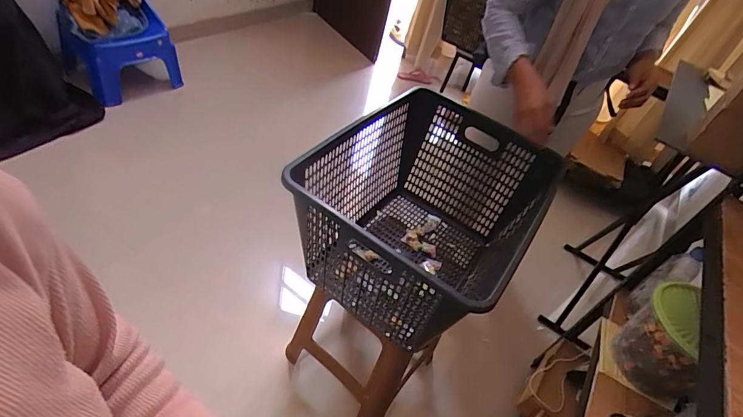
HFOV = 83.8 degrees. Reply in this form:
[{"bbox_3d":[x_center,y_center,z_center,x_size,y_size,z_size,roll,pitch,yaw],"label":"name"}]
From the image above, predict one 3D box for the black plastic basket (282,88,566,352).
[{"bbox_3d":[0.119,0.025,0.962,0.419,0.335,0.583,32,45,16],"label":"black plastic basket"}]

